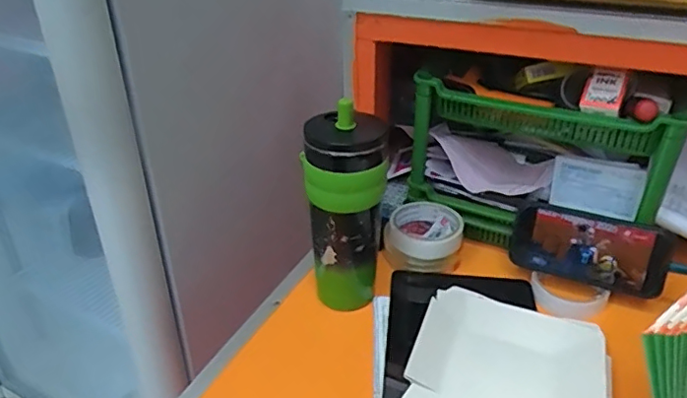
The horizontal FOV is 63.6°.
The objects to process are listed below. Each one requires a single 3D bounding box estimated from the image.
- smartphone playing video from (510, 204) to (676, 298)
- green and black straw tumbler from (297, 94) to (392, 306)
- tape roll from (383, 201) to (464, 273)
[{"bbox_3d":[0.280,0.060,0.632,0.161,0.078,0.011,14,15,22],"label":"smartphone playing video"},{"bbox_3d":[0.000,0.013,0.608,0.084,0.222,0.069,-1,32,-2],"label":"green and black straw tumbler"},{"bbox_3d":[0.101,0.049,0.713,0.090,0.063,0.090,0,32,0],"label":"tape roll"}]

